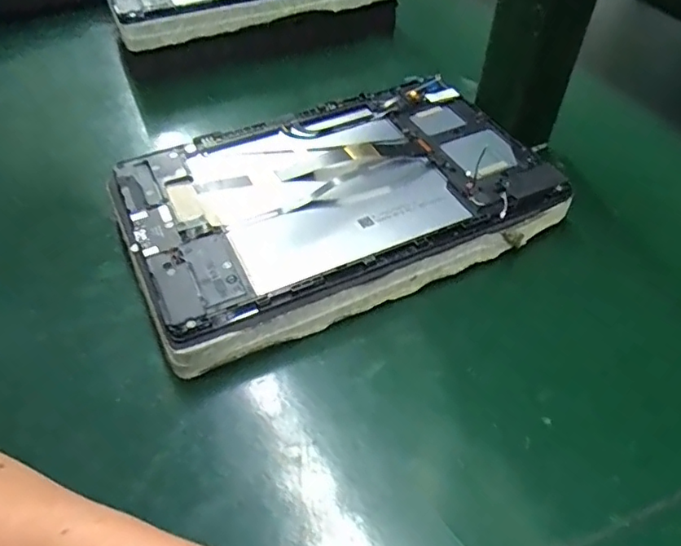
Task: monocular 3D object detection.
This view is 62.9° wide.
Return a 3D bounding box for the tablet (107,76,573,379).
[{"bbox_3d":[-0.005,-0.046,0.344,0.241,0.032,0.157,-20,49,-17],"label":"tablet"}]

